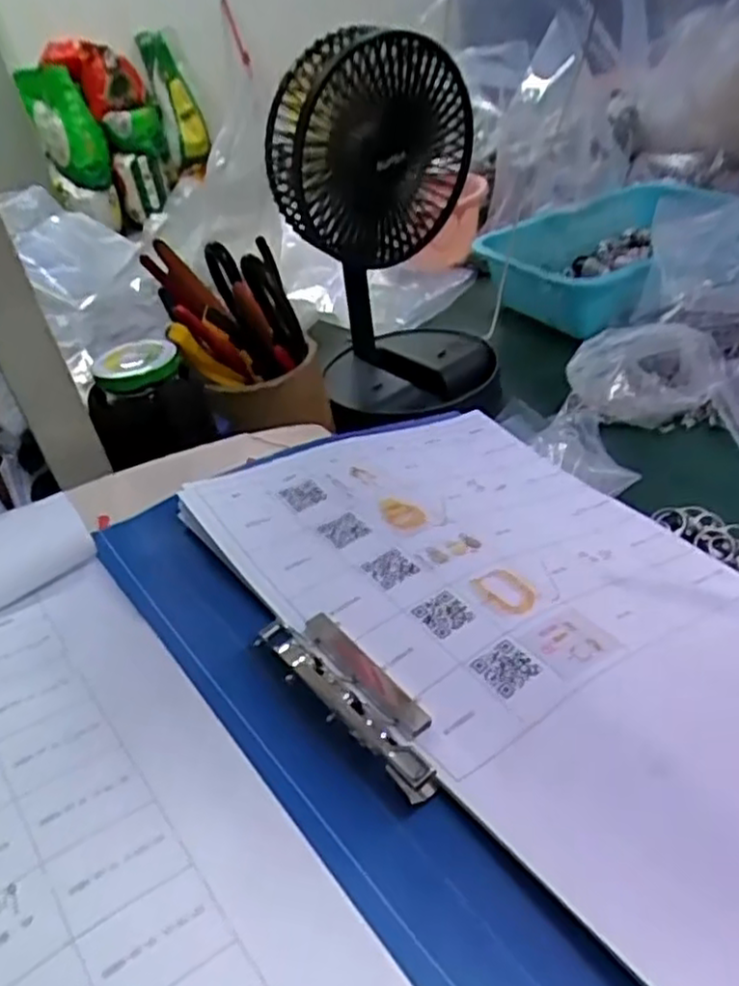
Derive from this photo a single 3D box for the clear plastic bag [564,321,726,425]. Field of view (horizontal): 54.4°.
[{"bbox_3d":[0.215,-0.095,0.564,0.107,0.057,0.071,-9,36,3],"label":"clear plastic bag"}]

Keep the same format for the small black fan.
[{"bbox_3d":[0.013,-0.210,0.580,0.157,0.267,0.158,-8,36,4],"label":"small black fan"}]

